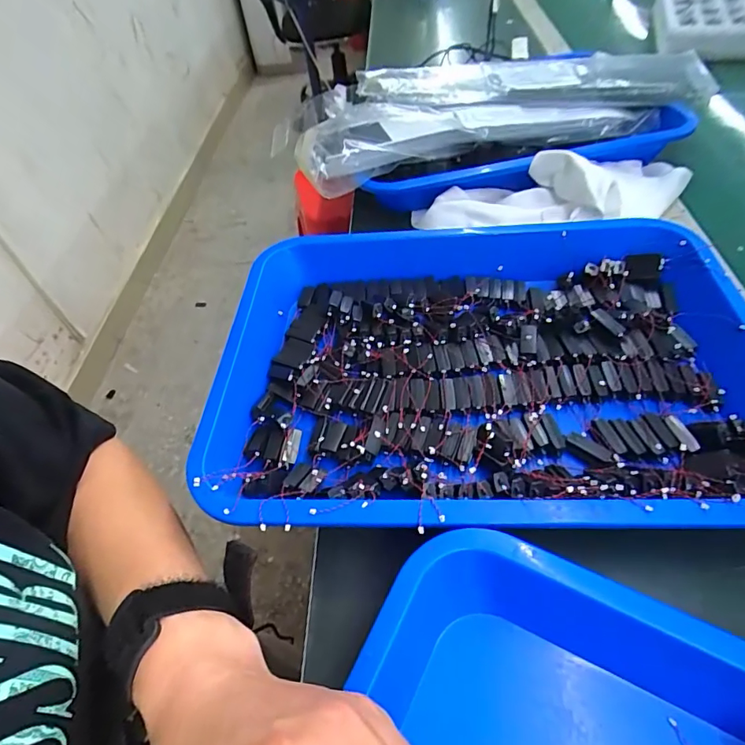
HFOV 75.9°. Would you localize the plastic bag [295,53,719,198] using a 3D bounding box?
[{"bbox_3d":[0.141,-0.309,0.546,0.457,0.048,0.186,-13,50,-2],"label":"plastic bag"}]

